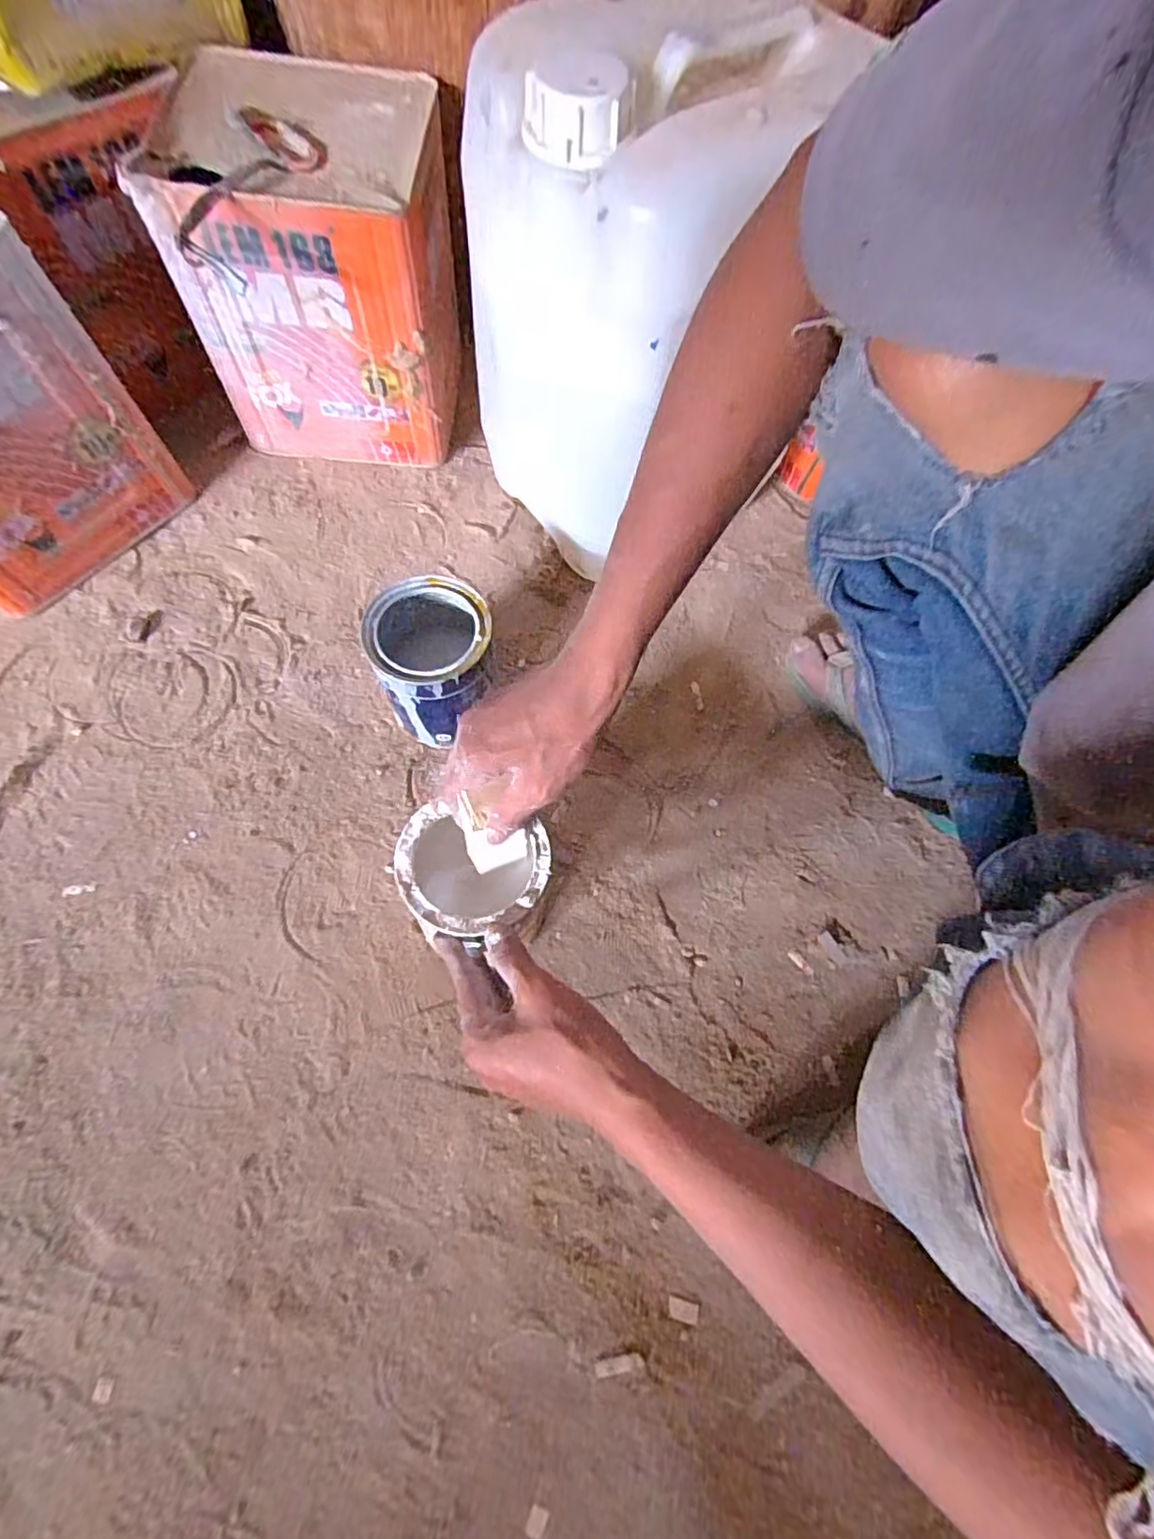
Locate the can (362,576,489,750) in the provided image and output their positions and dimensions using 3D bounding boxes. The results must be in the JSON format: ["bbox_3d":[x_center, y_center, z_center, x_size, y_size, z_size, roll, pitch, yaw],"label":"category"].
[{"bbox_3d":[-0.131,-0.100,0.578,0.106,0.125,0.118,-6,68,-5],"label":"can"}]

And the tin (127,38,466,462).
[{"bbox_3d":[-0.274,-0.534,0.672,0.260,0.260,0.247,-2,67,-3],"label":"tin"}]

